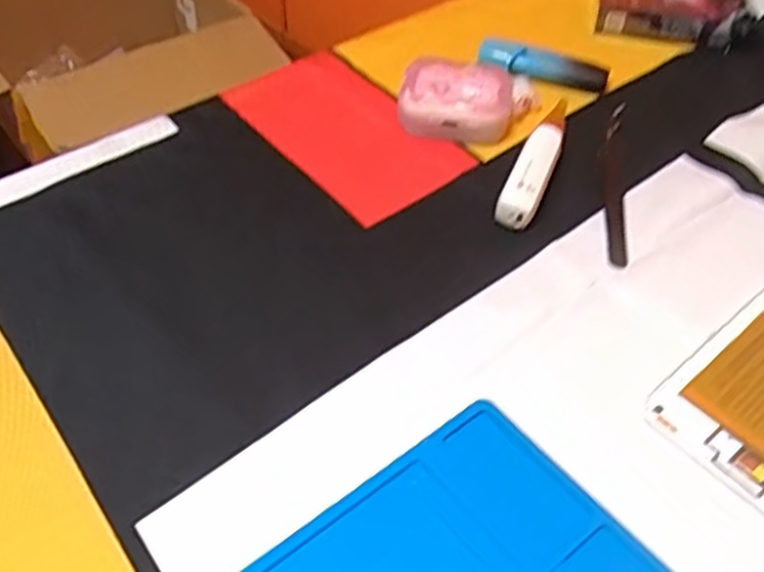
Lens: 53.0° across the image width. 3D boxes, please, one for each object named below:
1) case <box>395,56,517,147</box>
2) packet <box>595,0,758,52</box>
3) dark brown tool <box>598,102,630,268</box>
[{"bbox_3d":[0.045,-0.110,0.458,0.066,0.030,0.044,6,48,3],"label":"case"},{"bbox_3d":[0.206,-0.197,0.544,0.102,0.025,0.054,12,48,9],"label":"packet"},{"bbox_3d":[0.128,-0.058,0.417,0.012,0.013,0.118,7,48,5],"label":"dark brown tool"}]

